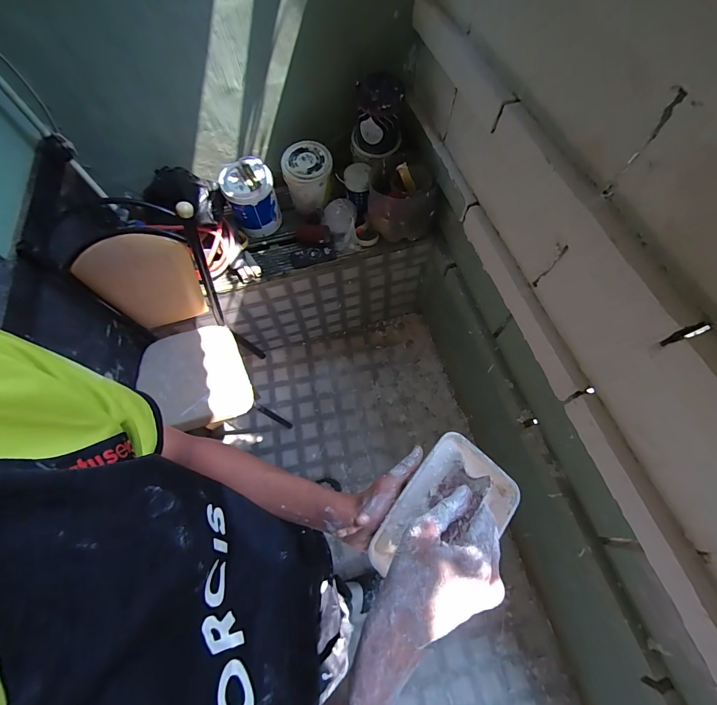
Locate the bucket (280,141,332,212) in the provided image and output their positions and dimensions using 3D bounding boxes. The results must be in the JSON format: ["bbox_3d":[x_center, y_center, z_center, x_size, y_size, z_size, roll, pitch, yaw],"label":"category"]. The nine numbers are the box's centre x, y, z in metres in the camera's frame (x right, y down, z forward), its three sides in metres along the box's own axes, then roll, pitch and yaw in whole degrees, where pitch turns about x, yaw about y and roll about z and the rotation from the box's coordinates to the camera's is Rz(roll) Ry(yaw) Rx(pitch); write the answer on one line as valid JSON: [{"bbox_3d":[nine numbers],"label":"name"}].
[{"bbox_3d":[-0.181,-0.639,1.274,0.176,0.198,0.161,-8,65,-2],"label":"bucket"}]

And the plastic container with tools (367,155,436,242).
[{"bbox_3d":[0.152,-0.549,1.215,0.226,0.170,0.227,1,65,2],"label":"plastic container with tools"}]

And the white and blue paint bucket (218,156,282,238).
[{"bbox_3d":[-0.380,-0.548,1.245,0.167,0.227,0.155,-1,65,1],"label":"white and blue paint bucket"}]

